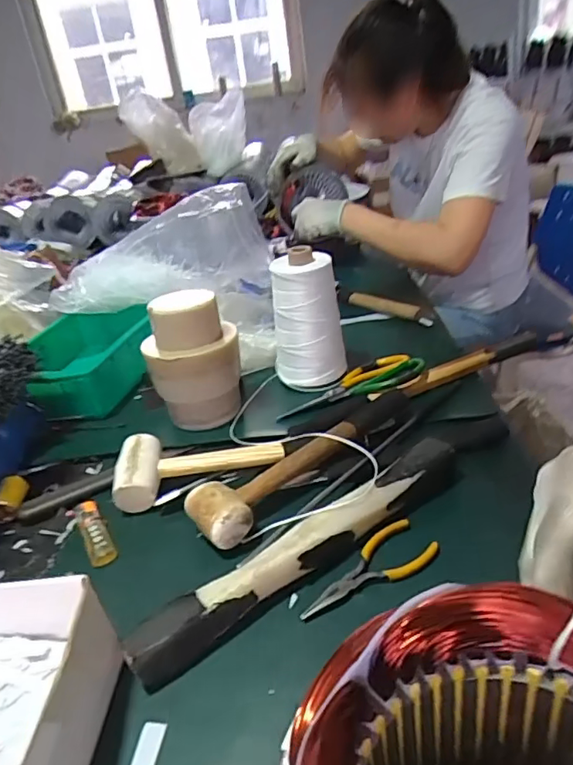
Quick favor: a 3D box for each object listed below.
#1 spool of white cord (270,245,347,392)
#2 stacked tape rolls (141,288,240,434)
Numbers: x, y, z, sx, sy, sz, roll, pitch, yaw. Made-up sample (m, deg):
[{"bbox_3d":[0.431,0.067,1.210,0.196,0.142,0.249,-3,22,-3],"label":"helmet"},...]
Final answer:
[{"bbox_3d":[0.026,-0.080,0.687,0.081,0.164,0.078,-6,28,3],"label":"spool of white cord"},{"bbox_3d":[-0.107,-0.025,0.632,0.108,0.156,0.091,-14,29,-12],"label":"stacked tape rolls"}]

